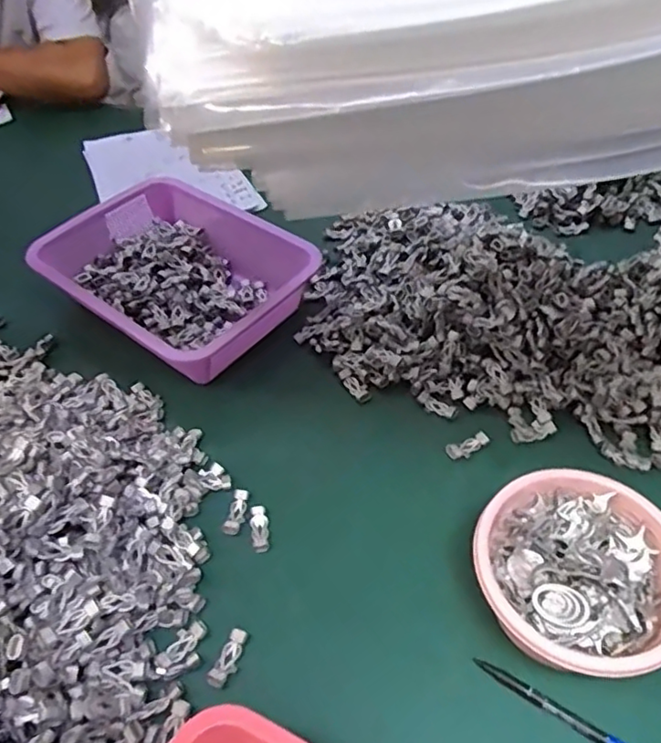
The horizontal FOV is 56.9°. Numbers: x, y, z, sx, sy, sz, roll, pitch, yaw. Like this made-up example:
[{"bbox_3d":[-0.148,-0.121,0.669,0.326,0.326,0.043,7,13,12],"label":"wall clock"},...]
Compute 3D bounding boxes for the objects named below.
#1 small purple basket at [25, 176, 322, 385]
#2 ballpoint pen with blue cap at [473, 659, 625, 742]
[{"bbox_3d":[-0.178,-0.113,0.725,0.284,0.095,0.230,31,57,26],"label":"small purple basket"},{"bbox_3d":[0.173,0.251,0.441,0.141,0.013,0.014,28,56,24],"label":"ballpoint pen with blue cap"}]

